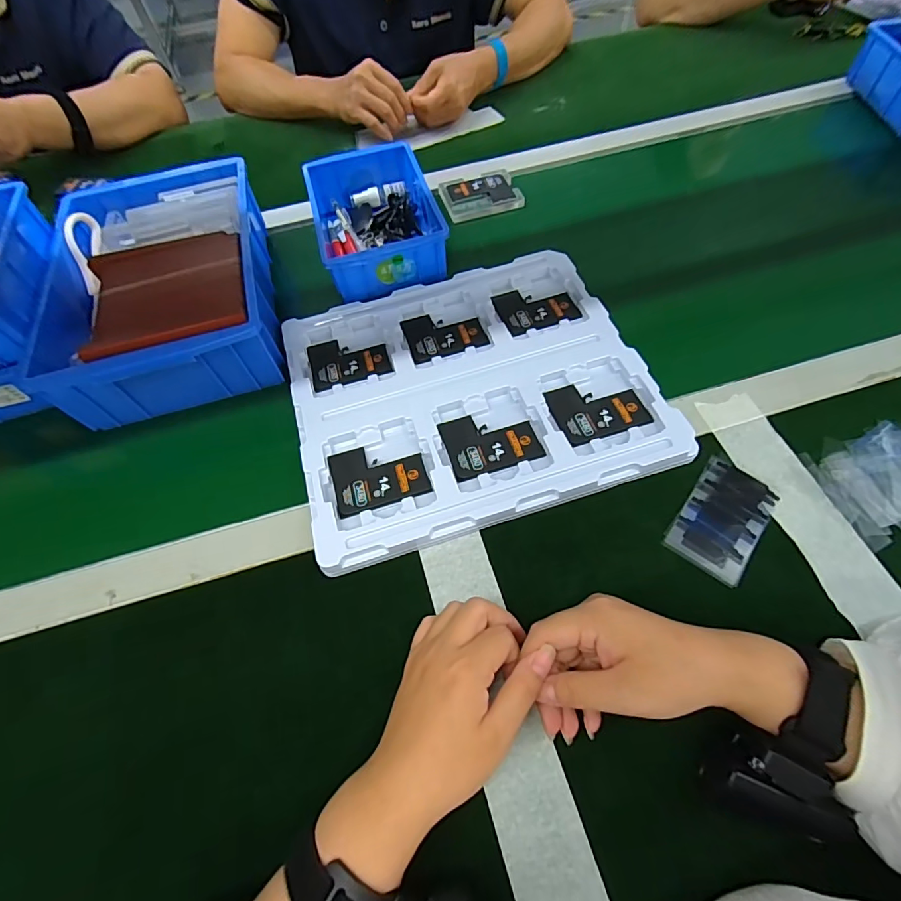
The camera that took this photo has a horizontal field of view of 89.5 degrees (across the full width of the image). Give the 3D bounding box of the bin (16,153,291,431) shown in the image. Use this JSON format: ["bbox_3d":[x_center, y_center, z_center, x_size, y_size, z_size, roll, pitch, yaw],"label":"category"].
[{"bbox_3d":[-0.306,-0.184,0.493,0.203,0.077,0.301,-15,60,-6],"label":"bin"}]

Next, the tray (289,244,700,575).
[{"bbox_3d":[0.014,-0.063,0.430,0.313,0.019,0.280,-17,61,-7],"label":"tray"}]

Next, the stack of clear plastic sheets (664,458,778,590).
[{"bbox_3d":[0.217,0.053,0.361,0.057,0.004,0.097,33,67,20],"label":"stack of clear plastic sheets"}]

